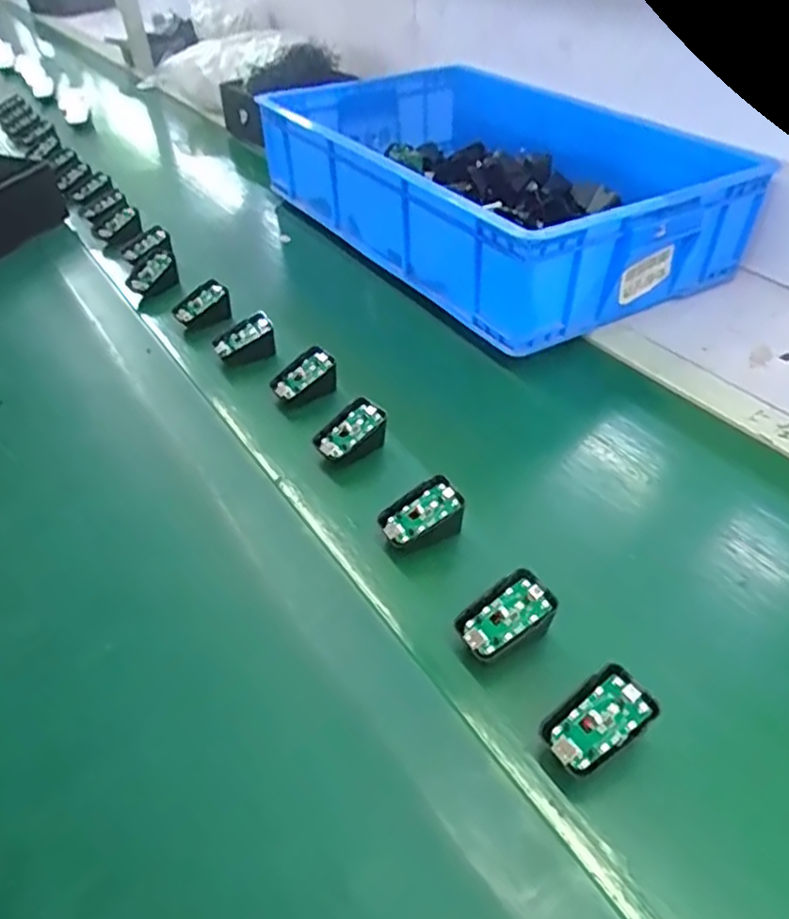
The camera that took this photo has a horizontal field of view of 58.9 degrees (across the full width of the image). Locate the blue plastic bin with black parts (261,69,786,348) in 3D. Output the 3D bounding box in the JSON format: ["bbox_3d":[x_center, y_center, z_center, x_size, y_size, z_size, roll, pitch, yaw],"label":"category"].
[{"bbox_3d":[0.112,-0.411,1.018,0.420,0.150,0.701,-24,45,-19],"label":"blue plastic bin with black parts"}]

